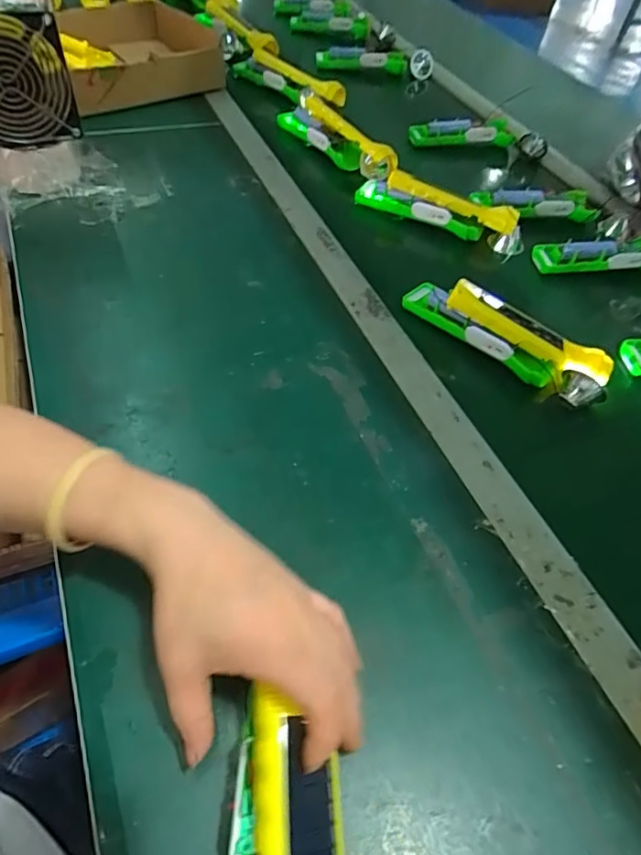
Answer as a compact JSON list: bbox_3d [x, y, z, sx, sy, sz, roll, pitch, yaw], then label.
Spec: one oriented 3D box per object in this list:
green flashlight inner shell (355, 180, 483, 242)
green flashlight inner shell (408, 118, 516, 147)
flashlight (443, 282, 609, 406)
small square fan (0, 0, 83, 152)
[{"bbox_3d":[0.120,-0.270,0.659,0.162,0.030,0.022,29,56,17],"label":"green flashlight inner shell"},{"bbox_3d":[0.216,-0.451,0.813,0.169,0.036,0.025,-1,53,-6],"label":"green flashlight inner shell"},{"bbox_3d":[0.199,-0.085,0.509,0.163,0.037,0.060,41,73,11],"label":"flashlight"},{"bbox_3d":[-0.325,-0.364,0.552,0.121,0.126,0.035,-19,56,-18],"label":"small square fan"}]

